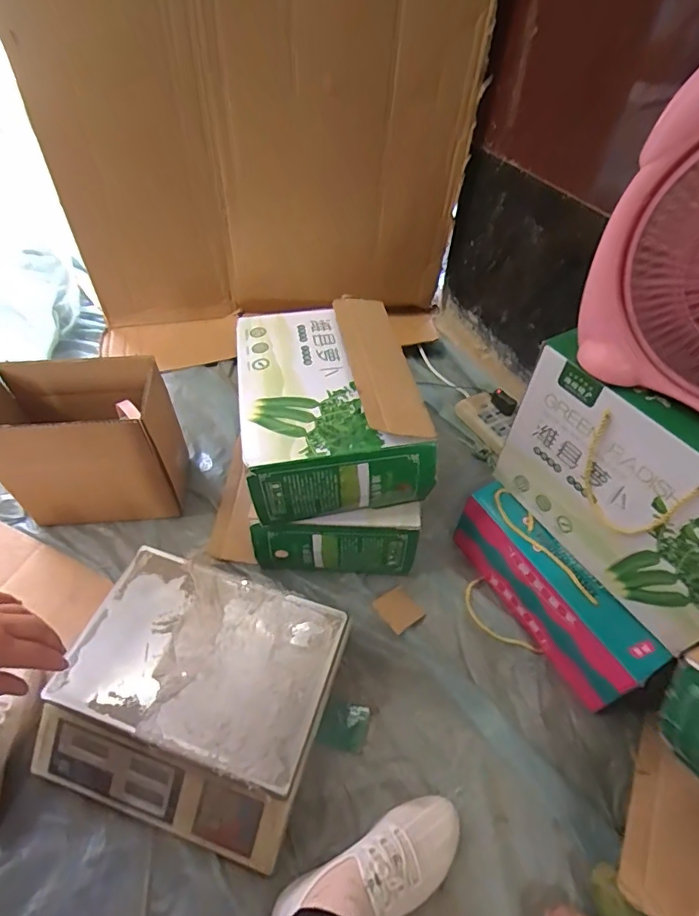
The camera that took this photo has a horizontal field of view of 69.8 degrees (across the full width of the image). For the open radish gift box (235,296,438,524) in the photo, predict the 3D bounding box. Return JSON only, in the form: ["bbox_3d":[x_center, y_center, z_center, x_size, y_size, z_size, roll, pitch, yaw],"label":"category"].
[{"bbox_3d":[-0.041,-0.092,0.804,0.270,0.128,0.364,-4,50,-5],"label":"open radish gift box"}]

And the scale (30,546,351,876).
[{"bbox_3d":[-0.203,0.318,0.679,0.332,0.114,0.291,14,50,10],"label":"scale"}]

